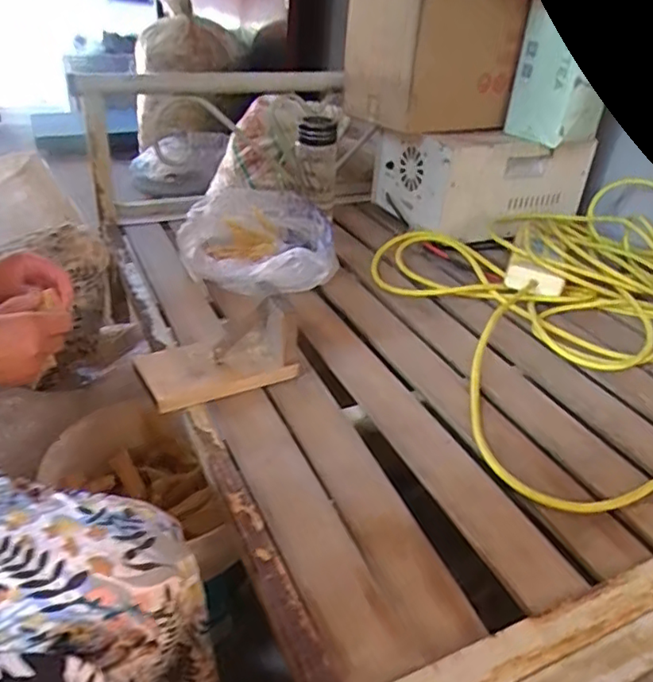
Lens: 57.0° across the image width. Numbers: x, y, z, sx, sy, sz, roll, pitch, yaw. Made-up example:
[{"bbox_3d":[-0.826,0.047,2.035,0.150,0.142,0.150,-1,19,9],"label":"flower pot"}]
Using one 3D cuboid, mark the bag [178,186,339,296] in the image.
[{"bbox_3d":[-0.106,-0.157,0.925,0.227,0.060,0.289,-2,34,-11],"label":"bag"}]

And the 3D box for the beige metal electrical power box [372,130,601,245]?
[{"bbox_3d":[0.274,-0.312,1.087,0.299,0.149,0.240,-11,37,-23],"label":"beige metal electrical power box"}]

